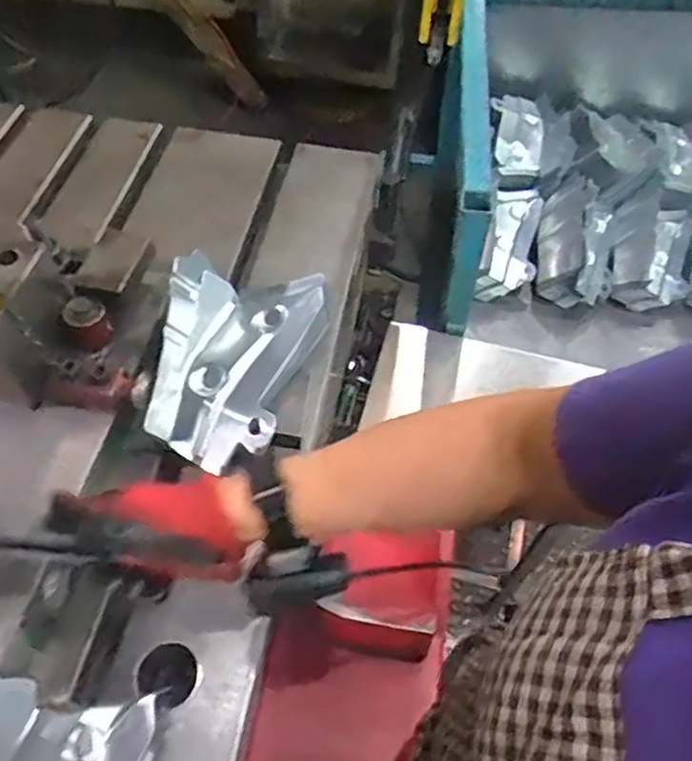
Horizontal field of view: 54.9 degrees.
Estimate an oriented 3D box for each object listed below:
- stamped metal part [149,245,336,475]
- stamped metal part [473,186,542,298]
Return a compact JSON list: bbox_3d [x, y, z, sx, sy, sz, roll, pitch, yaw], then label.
[{"bbox_3d":[-0.114,-0.029,0.660,0.144,0.075,0.204,18,57,11],"label":"stamped metal part"},{"bbox_3d":[0.337,-0.282,1.349,0.109,0.087,0.247,14,56,9],"label":"stamped metal part"}]

